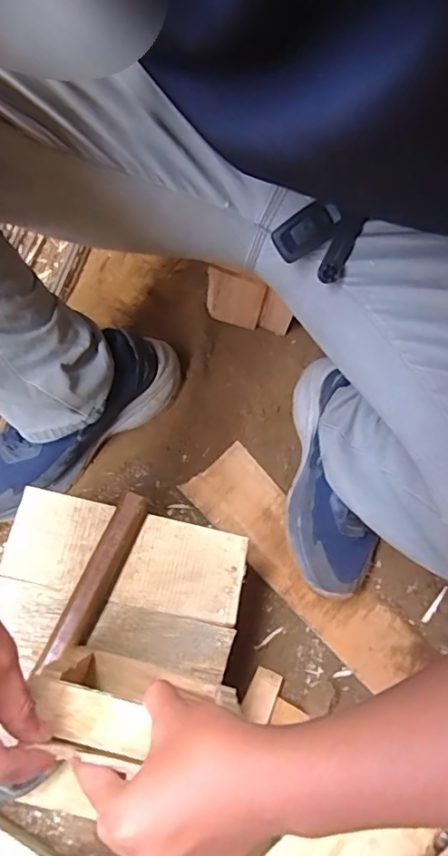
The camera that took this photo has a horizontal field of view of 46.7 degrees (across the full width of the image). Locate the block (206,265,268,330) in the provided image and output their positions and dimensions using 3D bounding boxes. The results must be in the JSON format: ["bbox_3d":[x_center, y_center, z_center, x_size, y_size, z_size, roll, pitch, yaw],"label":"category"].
[{"bbox_3d":[0.013,-0.157,0.639,0.070,0.091,0.017,21,73,6],"label":"block"}]

